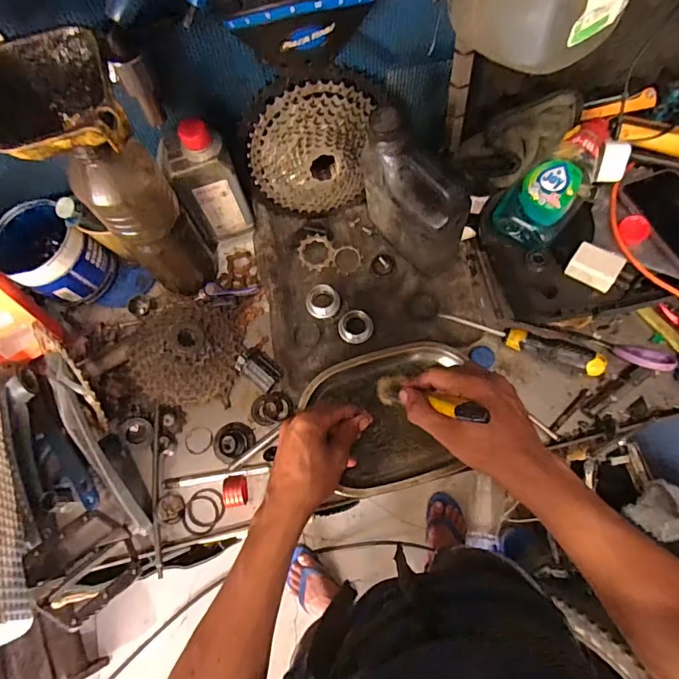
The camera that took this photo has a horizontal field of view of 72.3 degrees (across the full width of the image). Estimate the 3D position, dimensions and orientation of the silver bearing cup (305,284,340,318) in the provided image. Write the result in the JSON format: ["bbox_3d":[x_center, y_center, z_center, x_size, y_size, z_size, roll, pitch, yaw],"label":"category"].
[{"bbox_3d":[-0.021,-0.050,0.593,0.042,0.018,0.040,-1,73,2],"label":"silver bearing cup"}]

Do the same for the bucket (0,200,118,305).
[{"bbox_3d":[-0.353,-0.102,0.576,0.106,0.087,0.096,28,76,10],"label":"bucket"}]

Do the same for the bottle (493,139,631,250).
[{"bbox_3d":[0.258,-0.178,0.540,0.170,0.047,0.076,-40,75,-10],"label":"bottle"}]

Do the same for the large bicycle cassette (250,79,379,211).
[{"bbox_3d":[-0.030,-0.216,0.557,0.148,0.159,0.043,-13,53,-1],"label":"large bicycle cassette"}]

